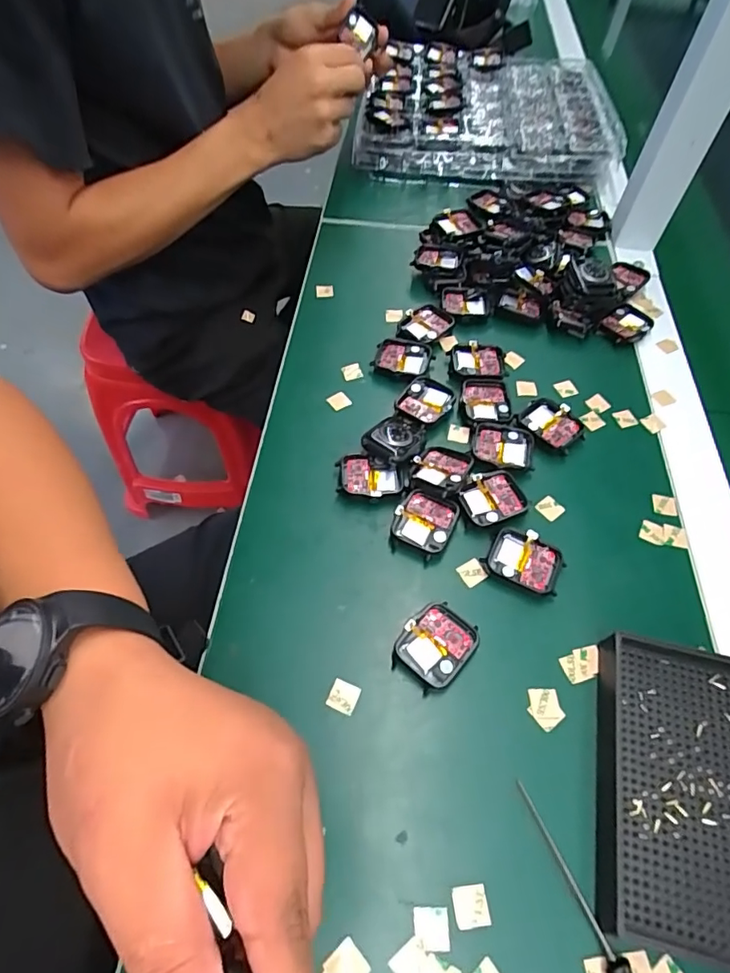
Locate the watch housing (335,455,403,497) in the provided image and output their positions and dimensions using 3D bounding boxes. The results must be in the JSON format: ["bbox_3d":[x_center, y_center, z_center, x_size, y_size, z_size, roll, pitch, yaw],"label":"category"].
[{"bbox_3d":[0.003,-0.005,0.366,0.046,0.009,0.033,8,58,4],"label":"watch housing"}]

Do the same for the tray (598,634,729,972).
[{"bbox_3d":[0.168,0.153,0.261,0.095,0.019,0.134,12,58,7],"label":"tray"}]

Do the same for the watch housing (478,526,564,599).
[{"bbox_3d":[0.102,0.048,0.334,0.046,0.012,0.035,23,60,13],"label":"watch housing"}]

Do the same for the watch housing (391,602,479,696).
[{"bbox_3d":[0.040,0.093,0.304,0.037,0.012,0.045,37,64,20],"label":"watch housing"}]

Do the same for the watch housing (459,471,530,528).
[{"bbox_3d":[0.087,0.008,0.357,0.043,0.006,0.037,-20,60,-13],"label":"watch housing"}]

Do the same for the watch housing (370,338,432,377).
[{"bbox_3d":[0.031,-0.106,0.433,0.045,0.007,0.039,13,58,7],"label":"watch housing"}]

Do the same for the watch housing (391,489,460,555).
[{"bbox_3d":[0.039,0.024,0.346,0.037,0.012,0.039,22,60,13],"label":"watch housing"}]

